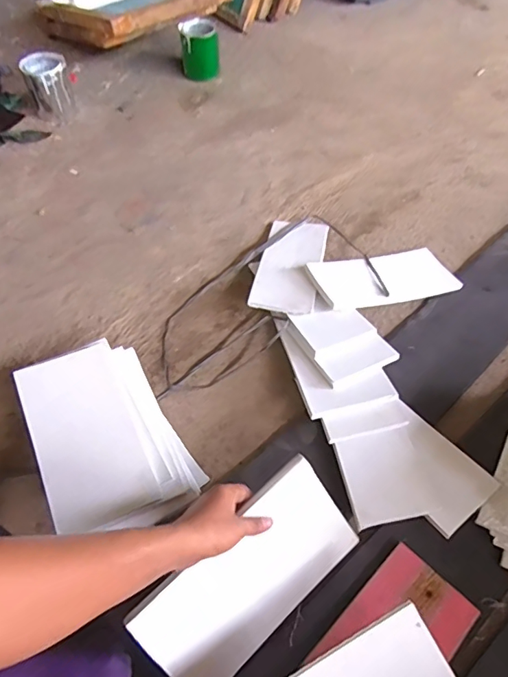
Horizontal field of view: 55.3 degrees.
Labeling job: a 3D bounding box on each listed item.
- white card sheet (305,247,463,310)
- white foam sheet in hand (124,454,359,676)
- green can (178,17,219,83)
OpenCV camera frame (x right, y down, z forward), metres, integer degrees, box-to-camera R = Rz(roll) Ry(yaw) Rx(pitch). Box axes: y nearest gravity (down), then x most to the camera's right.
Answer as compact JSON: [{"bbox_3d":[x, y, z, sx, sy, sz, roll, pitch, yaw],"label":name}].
[{"bbox_3d":[0.252,-0.118,0.949,0.273,0.014,0.132,-11,49,-14],"label":"white card sheet"},{"bbox_3d":[0.000,0.298,0.607,0.280,0.012,0.151,-39,104,-20],"label":"white foam sheet in hand"},{"bbox_3d":[-0.154,-0.813,1.371,0.102,0.131,0.091,-7,58,-4],"label":"green can"}]

